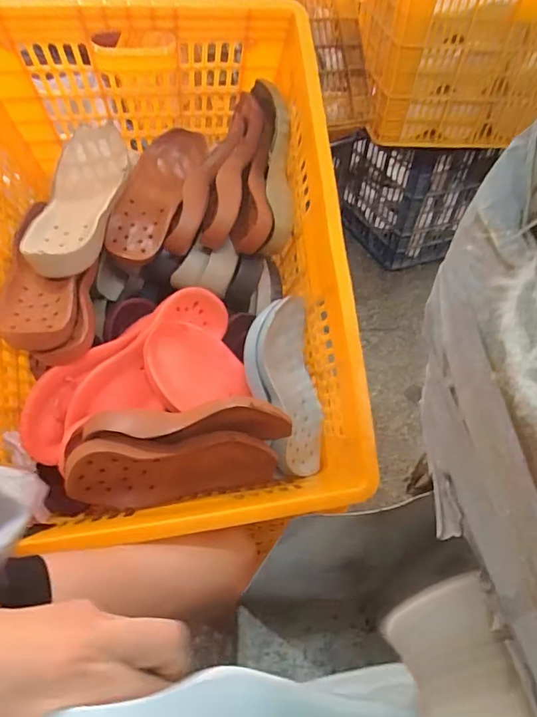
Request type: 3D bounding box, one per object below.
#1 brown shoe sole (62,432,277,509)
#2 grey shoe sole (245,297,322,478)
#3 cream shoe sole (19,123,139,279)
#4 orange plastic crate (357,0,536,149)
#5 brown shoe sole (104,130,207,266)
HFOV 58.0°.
[{"bbox_3d":[-0.120,0.137,0.626,0.258,0.108,0.040,3,32,-25],"label":"brown shoe sole"},{"bbox_3d":[0.028,0.043,0.715,0.102,0.058,0.248,-11,89,-15],"label":"grey shoe sole"},{"bbox_3d":[-0.280,-0.244,0.720,0.120,0.045,0.299,3,60,5],"label":"cream shoe sole"},{"bbox_3d":[0.561,-0.811,1.255,0.597,0.379,0.413,-2,48,-7],"label":"orange plastic crate"},{"bbox_3d":[-0.188,-0.267,0.790,0.102,0.059,0.252,19,75,12],"label":"brown shoe sole"}]

